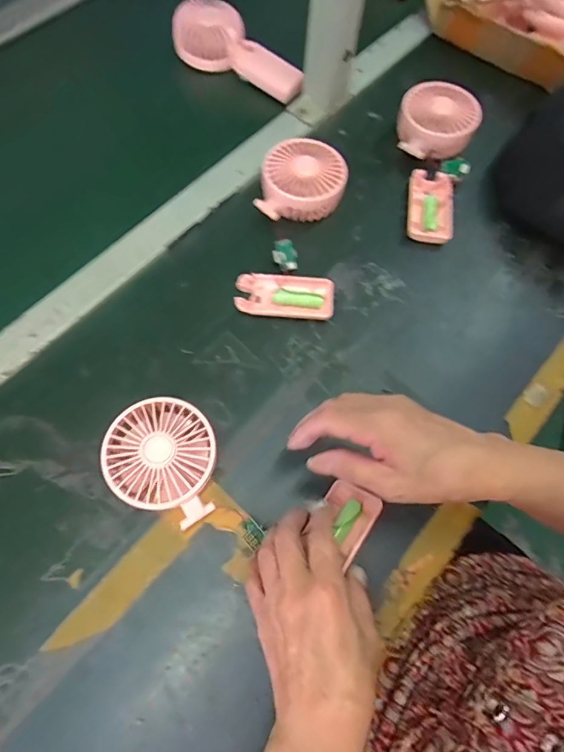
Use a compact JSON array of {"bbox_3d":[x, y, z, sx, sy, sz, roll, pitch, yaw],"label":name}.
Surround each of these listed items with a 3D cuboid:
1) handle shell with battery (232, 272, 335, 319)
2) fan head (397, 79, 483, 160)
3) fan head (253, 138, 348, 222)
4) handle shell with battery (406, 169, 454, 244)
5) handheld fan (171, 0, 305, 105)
[{"bbox_3d":[0.003,-0.080,0.448,0.096,0.016,0.044,4,68,0],"label":"handle shell with battery"},{"bbox_3d":[0.180,-0.294,0.522,0.091,0.047,0.088,-7,68,-5],"label":"fan head"},{"bbox_3d":[0.018,-0.209,0.486,0.095,0.040,0.082,-13,69,-7],"label":"fan head"},{"bbox_3d":[0.168,-0.192,0.505,0.049,0.011,0.097,10,68,2],"label":"handle shell with battery"},{"bbox_3d":[-0.054,-0.406,0.562,0.176,0.025,0.077,36,101,1],"label":"handheld fan"}]

